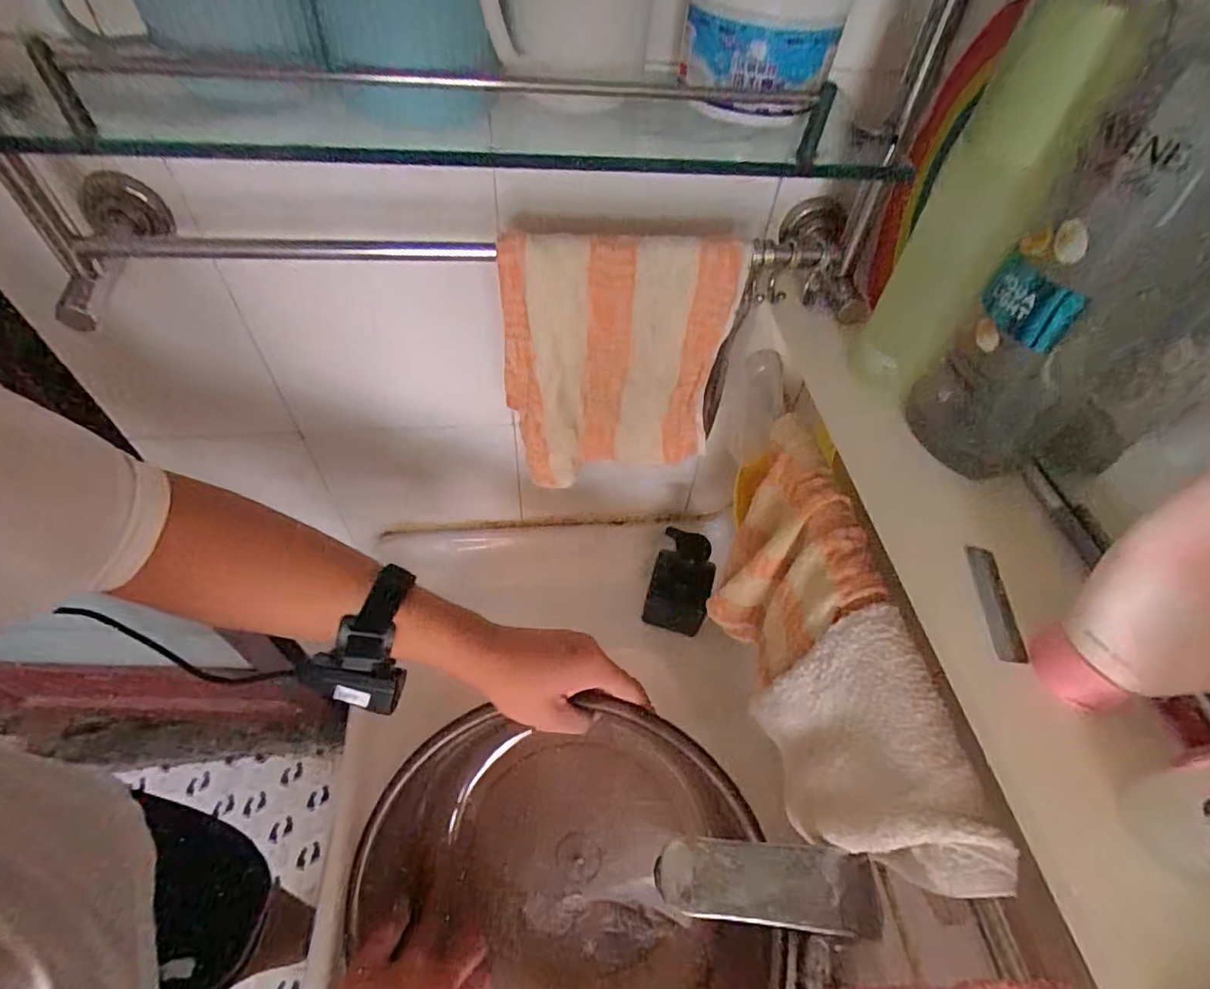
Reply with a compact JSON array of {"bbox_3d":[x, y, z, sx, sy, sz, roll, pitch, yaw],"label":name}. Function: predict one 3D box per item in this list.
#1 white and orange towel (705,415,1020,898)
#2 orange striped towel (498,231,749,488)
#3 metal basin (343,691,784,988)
[{"bbox_3d":[0.138,0.105,0.398,0.055,0.162,0.292,-5,53,-8],"label":"white and orange towel"},{"bbox_3d":[0.008,-0.088,0.435,0.160,0.203,0.042,-5,53,-8],"label":"orange striped towel"},{"bbox_3d":[-0.037,0.353,0.489,0.343,0.085,0.302,-5,53,-9],"label":"metal basin"}]

